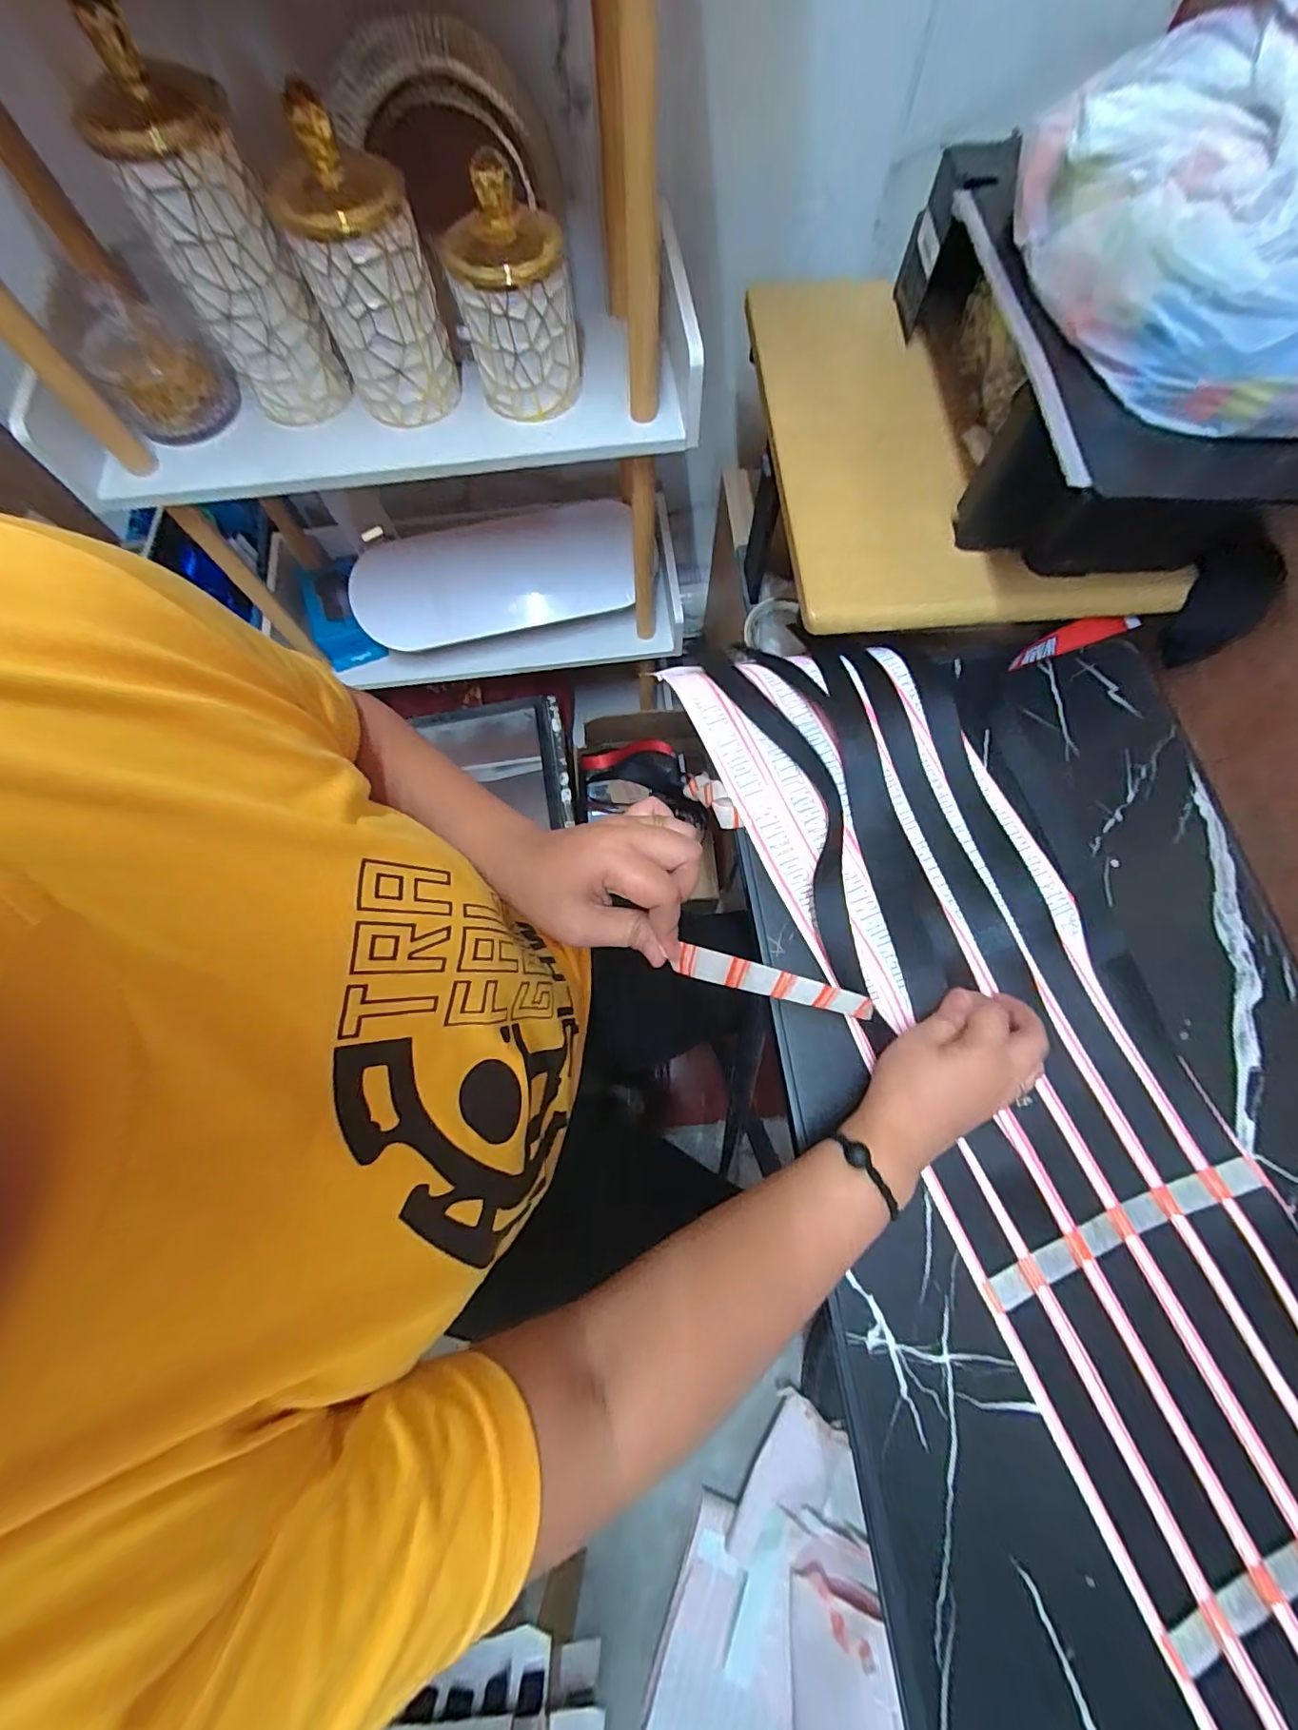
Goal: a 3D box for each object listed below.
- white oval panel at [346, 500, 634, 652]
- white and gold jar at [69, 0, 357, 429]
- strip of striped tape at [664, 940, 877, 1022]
[{"bbox_3d":[-0.220,-0.411,0.778,0.401,0.025,0.148,-14,96,-2],"label":"white oval panel"},{"bbox_3d":[-0.340,-0.495,0.448,0.093,0.211,0.081,-28,73,-8],"label":"white and gold jar"},{"bbox_3d":[0.083,0.076,0.341,0.150,0.008,0.021,21,92,-22],"label":"strip of striped tape"}]

